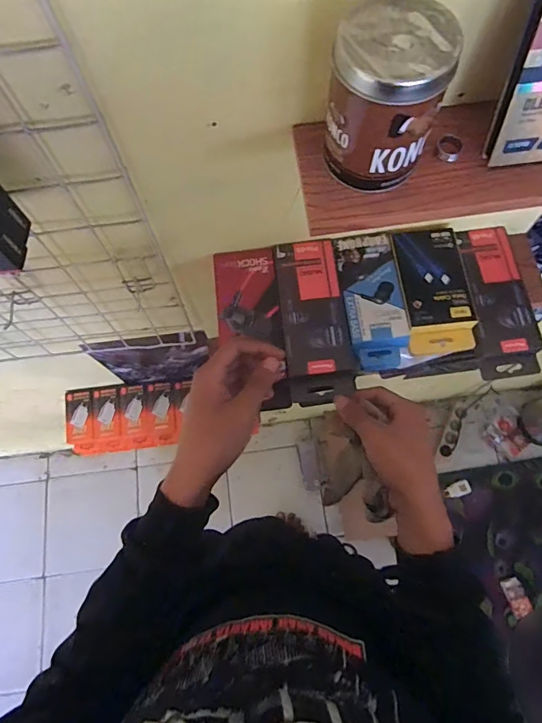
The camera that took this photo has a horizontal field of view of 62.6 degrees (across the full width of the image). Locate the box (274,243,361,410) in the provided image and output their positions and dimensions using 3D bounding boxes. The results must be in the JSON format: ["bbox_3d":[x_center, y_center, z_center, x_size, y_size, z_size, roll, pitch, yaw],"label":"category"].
[{"bbox_3d":[0.049,-0.049,0.502,0.073,0.028,0.183,-6,77,-1],"label":"box"}]

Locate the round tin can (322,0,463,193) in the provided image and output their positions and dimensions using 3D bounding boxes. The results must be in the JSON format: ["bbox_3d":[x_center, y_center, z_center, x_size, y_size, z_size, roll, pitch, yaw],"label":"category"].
[{"bbox_3d":[0.076,-0.179,0.306,0.074,0.091,0.075,20,73,8],"label":"round tin can"}]

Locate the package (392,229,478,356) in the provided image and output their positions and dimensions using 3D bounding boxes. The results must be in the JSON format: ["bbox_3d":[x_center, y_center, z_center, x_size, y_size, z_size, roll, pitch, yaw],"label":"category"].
[{"bbox_3d":[0.188,-0.082,0.516,0.079,0.030,0.142,-4,71,0],"label":"package"}]

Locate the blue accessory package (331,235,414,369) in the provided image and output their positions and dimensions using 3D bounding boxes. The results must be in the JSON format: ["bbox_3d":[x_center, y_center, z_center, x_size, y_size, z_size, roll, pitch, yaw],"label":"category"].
[{"bbox_3d":[0.114,-0.068,0.521,0.067,0.045,0.152,-7,71,-1],"label":"blue accessory package"}]

